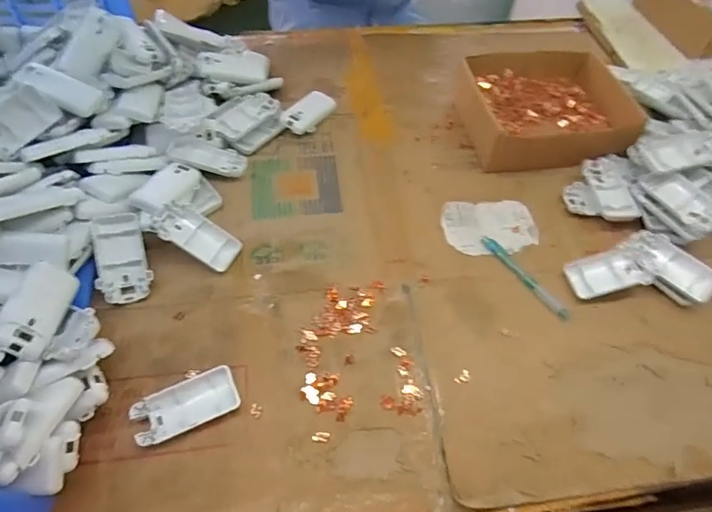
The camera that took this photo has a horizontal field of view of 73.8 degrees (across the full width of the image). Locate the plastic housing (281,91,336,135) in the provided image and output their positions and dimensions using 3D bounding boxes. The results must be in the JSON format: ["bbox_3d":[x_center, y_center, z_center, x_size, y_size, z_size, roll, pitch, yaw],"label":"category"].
[{"bbox_3d":[-0.069,-0.208,0.686,0.042,0.021,0.088,29,61,15],"label":"plastic housing"}]

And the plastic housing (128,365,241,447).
[{"bbox_3d":[-0.162,0.144,0.456,0.095,0.019,0.045,-22,61,-15],"label":"plastic housing"}]

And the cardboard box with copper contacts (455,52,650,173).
[{"bbox_3d":[0.266,-0.214,0.681,0.218,0.064,0.202,-8,58,-7],"label":"cardboard box with copper contacts"}]

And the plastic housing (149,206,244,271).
[{"bbox_3d":[-0.179,-0.022,0.536,0.094,0.014,0.049,27,62,-12],"label":"plastic housing"}]

